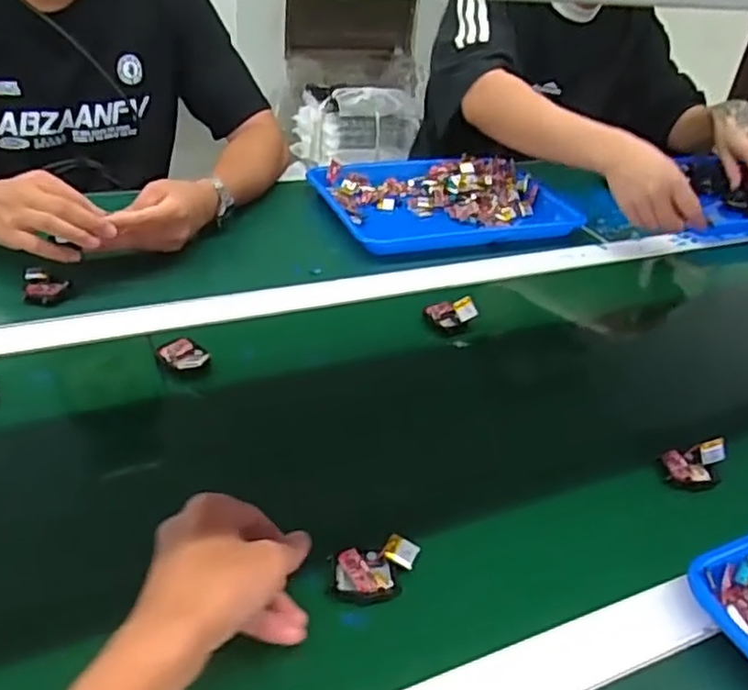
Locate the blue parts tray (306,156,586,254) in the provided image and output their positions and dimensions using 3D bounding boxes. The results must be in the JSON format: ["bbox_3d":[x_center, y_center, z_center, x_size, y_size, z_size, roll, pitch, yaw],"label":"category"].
[{"bbox_3d":[0.100,-0.205,0.946,0.340,0.042,0.245,-8,35,-20],"label":"blue parts tray"}]

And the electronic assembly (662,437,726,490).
[{"bbox_3d":[0.266,0.096,0.566,0.046,0.031,0.032,5,33,-2],"label":"electronic assembly"}]

